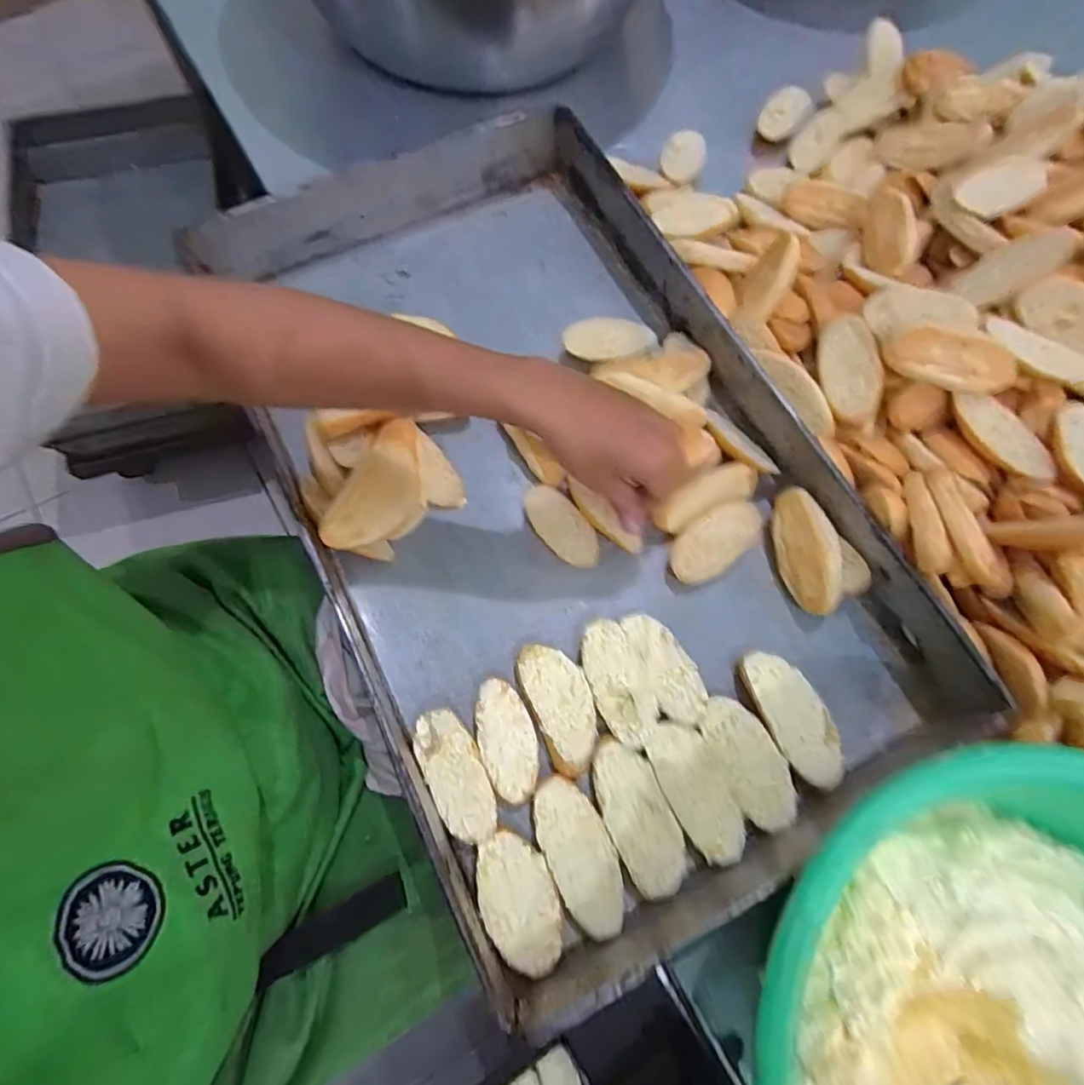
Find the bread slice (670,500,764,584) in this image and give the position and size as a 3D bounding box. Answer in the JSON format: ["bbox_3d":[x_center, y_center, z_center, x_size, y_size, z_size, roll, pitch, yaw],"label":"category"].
[{"bbox_3d":[0.137,-0.002,0.436,0.082,0.014,0.042,-32,95,-11],"label":"bread slice"}]

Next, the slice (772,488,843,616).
[{"bbox_3d":[0.204,0.006,0.425,0.045,0.015,0.094,-21,76,30],"label":"slice"}]

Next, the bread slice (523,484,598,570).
[{"bbox_3d":[0.016,-0.013,0.435,0.037,0.008,0.074,-35,76,-12],"label":"bread slice"}]

